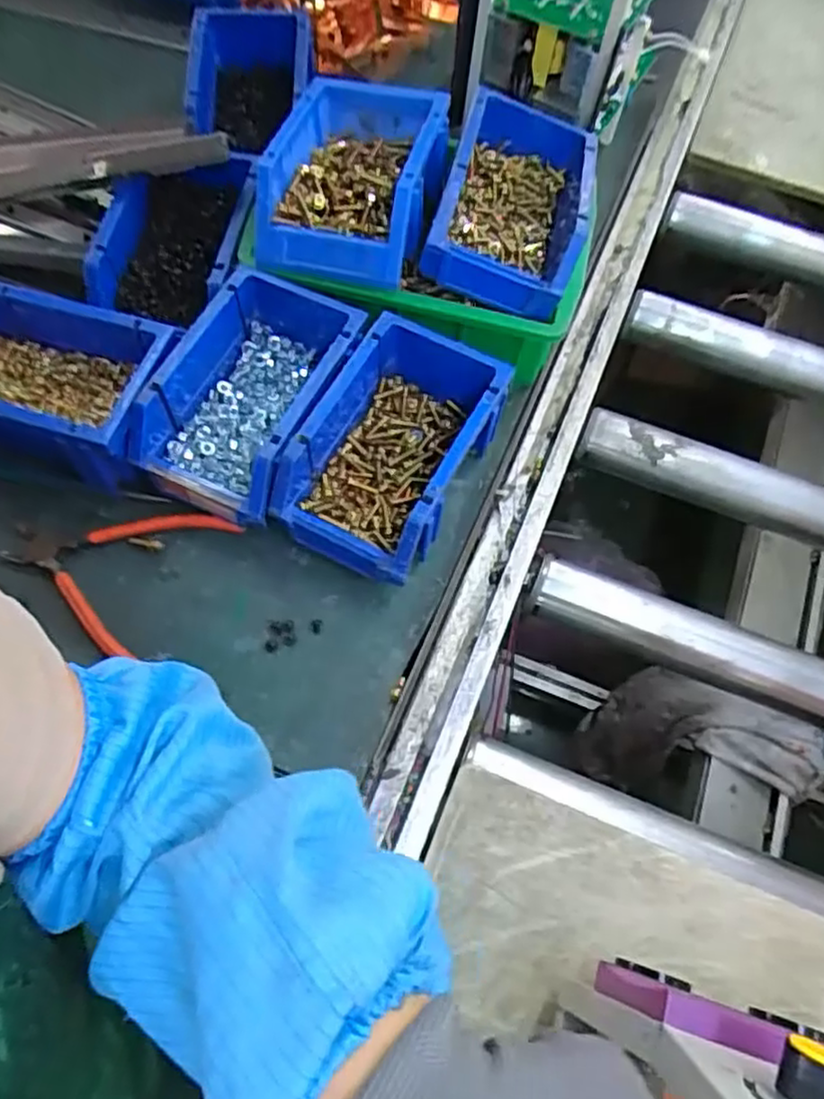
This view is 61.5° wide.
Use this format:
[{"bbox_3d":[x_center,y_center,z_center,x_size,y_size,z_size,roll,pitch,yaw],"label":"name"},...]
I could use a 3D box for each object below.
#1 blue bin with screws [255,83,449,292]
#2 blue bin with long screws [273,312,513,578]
[{"bbox_3d":[-0.042,-0.266,0.494,0.119,0.055,0.162,9,65,1],"label":"blue bin with screws"},{"bbox_3d":[-0.014,-0.064,0.469,0.104,0.074,0.154,24,67,8],"label":"blue bin with long screws"}]

